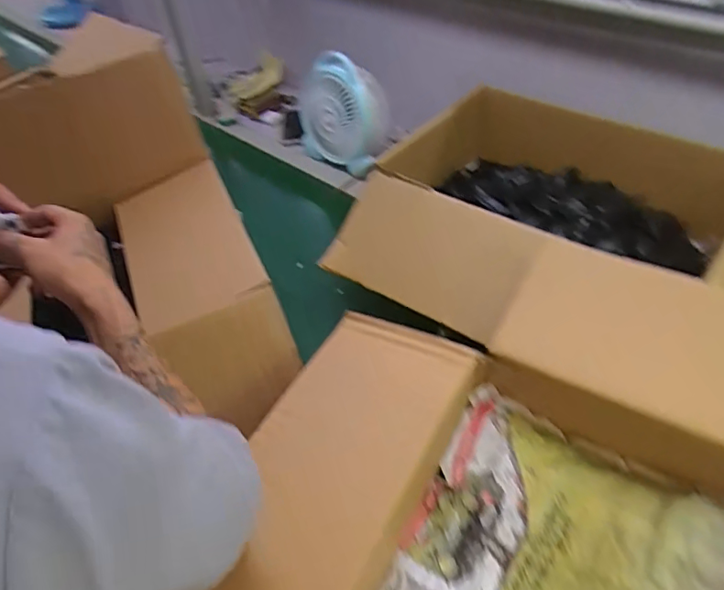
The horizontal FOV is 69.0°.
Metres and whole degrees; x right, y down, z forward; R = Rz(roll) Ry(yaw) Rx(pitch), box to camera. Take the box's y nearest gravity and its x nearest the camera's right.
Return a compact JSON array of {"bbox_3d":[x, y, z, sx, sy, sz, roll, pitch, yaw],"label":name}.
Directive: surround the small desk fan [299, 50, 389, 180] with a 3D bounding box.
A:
[{"bbox_3d":[-0.049,-0.422,1.235,0.191,0.272,0.135,-8,47,-2],"label":"small desk fan"}]

